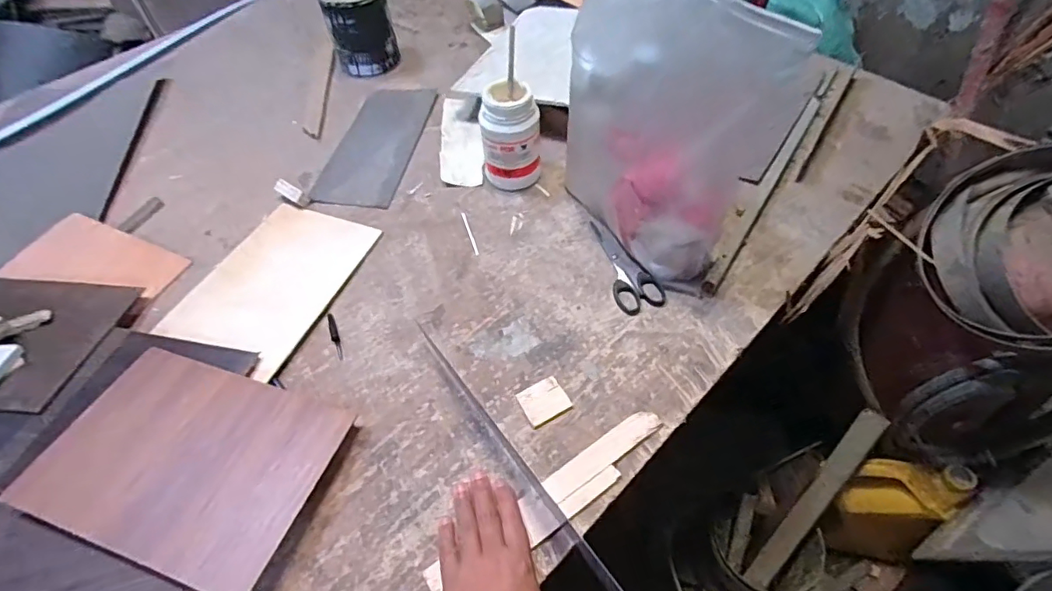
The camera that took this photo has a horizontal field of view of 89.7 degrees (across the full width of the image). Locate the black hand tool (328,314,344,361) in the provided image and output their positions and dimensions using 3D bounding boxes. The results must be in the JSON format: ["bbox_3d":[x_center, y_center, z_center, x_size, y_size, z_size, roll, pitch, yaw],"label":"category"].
[{"bbox_3d":[-0.220,0.048,0.610,0.009,0.004,0.065,-19,55,-12],"label":"black hand tool"}]

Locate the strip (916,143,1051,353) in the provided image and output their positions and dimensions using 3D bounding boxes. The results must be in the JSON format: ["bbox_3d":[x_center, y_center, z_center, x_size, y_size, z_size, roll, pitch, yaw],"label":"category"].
[{"bbox_3d":[0.695,-0.053,0.699,0.272,0.080,0.285,-45,63,16],"label":"strip"}]

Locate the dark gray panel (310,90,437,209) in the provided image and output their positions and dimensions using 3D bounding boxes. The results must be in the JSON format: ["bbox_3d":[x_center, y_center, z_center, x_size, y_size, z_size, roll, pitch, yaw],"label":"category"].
[{"bbox_3d":[-0.229,-0.239,0.825,0.121,0.008,0.283,6,54,7],"label":"dark gray panel"}]

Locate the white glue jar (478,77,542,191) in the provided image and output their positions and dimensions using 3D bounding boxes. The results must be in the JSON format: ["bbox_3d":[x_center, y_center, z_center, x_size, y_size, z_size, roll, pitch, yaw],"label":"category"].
[{"bbox_3d":[-0.020,-0.220,0.724,0.080,0.130,0.084,-1,54,2],"label":"white glue jar"}]

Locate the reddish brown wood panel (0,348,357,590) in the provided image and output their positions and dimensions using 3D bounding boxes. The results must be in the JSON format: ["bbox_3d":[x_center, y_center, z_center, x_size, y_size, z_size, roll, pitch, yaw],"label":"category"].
[{"bbox_3d":[-0.324,0.154,0.507,0.254,0.012,0.180,15,49,10],"label":"reddish brown wood panel"}]

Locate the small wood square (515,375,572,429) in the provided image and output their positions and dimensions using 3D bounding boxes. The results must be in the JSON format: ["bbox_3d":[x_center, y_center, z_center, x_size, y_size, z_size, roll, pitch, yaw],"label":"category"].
[{"bbox_3d":[0.018,0.110,0.549,0.047,0.007,0.042,-26,57,-16],"label":"small wood square"}]

